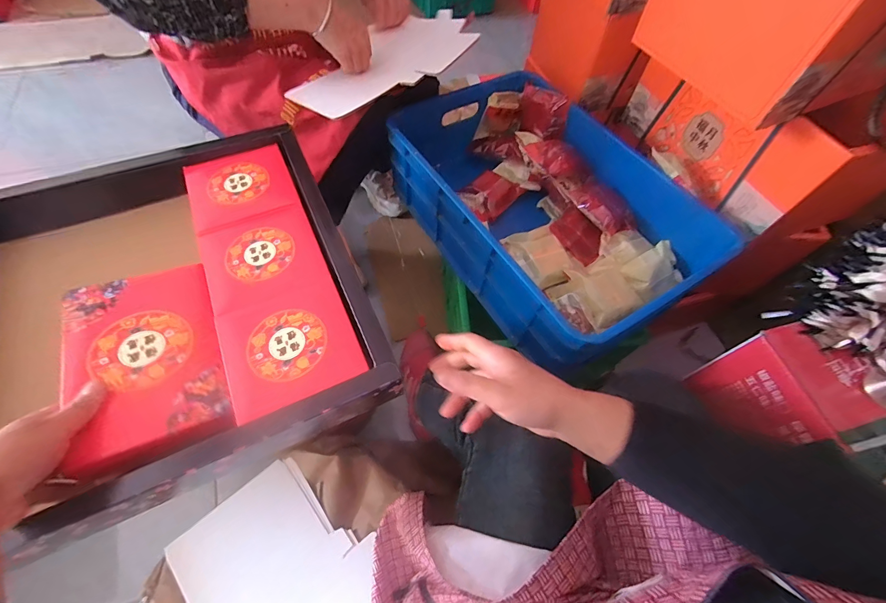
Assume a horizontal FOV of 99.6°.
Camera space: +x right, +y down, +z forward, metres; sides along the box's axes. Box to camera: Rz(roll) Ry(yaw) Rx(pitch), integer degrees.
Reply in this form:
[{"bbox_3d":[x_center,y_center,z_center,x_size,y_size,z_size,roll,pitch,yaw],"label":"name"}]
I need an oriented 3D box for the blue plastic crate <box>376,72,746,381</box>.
[{"bbox_3d":[0.160,-0.182,0.686,0.340,0.162,0.534,-28,65,-18],"label":"blue plastic crate"}]

